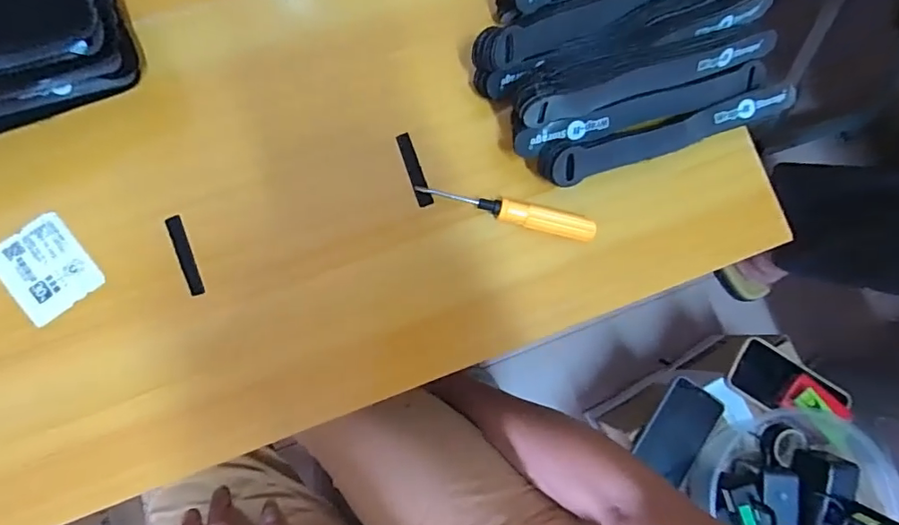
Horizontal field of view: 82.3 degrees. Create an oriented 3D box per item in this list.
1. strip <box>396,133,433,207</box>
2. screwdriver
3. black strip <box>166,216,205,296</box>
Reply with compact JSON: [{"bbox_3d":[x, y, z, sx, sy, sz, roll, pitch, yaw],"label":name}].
[{"bbox_3d":[-0.024,-0.065,0.361,0.010,0.004,0.054,-19,86,-8],"label":"strip"},{"bbox_3d":[0.040,-0.034,0.356,0.124,0.014,0.017,12,83,-5],"label":"screwdriver"},{"bbox_3d":[-0.173,-0.005,0.337,0.010,0.004,0.054,-21,86,-8],"label":"black strip"}]

